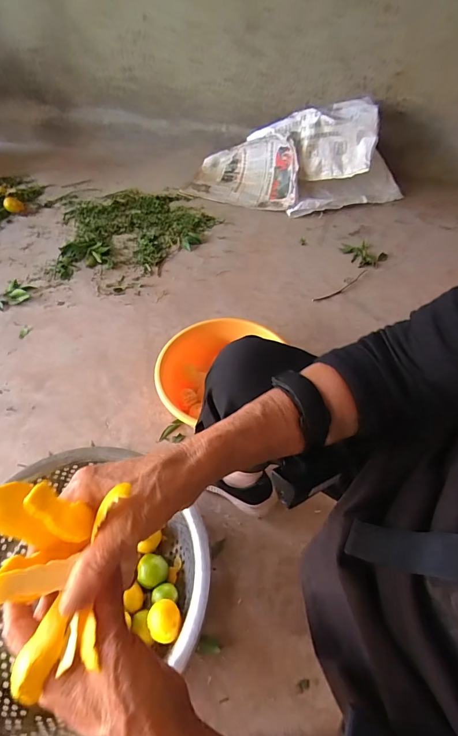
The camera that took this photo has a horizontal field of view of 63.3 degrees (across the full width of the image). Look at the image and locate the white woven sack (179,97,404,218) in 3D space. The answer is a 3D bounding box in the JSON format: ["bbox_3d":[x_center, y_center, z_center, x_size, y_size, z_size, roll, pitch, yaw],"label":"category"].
[{"bbox_3d":[0.248,-0.805,1.519,0.849,0.353,0.353,5,51,18],"label":"white woven sack"}]

